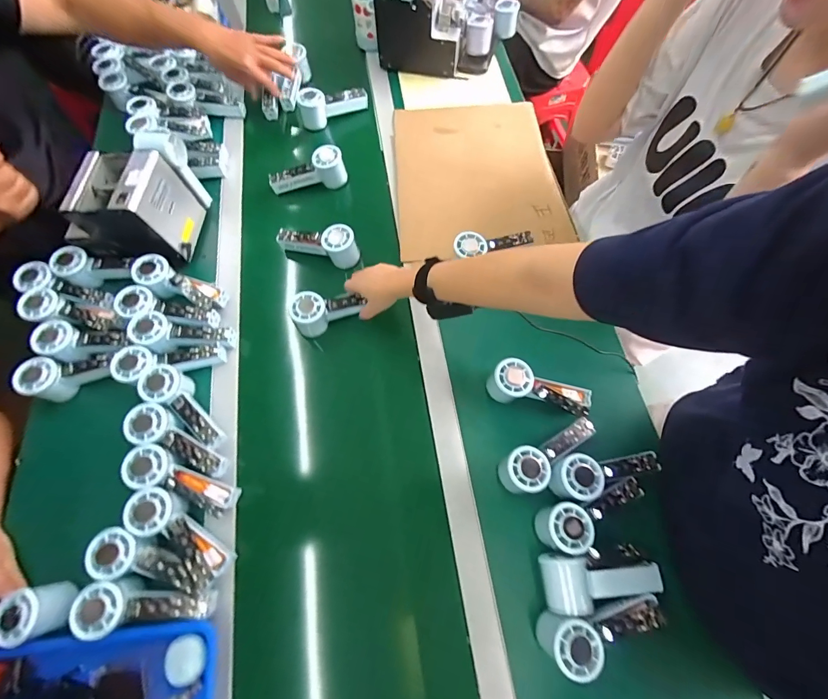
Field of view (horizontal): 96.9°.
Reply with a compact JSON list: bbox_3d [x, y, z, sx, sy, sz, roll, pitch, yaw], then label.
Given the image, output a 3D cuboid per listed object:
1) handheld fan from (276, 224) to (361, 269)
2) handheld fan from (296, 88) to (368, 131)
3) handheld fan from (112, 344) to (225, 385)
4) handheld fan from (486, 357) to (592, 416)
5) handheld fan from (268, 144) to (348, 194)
[{"bbox_3d":[-0.174,-0.200,0.668,0.146,0.049,0.055,20,71,7],"label":"handheld fan"},{"bbox_3d":[-0.174,-0.534,0.795,0.148,0.048,0.047,-14,70,-5],"label":"handheld fan"},{"bbox_3d":[-0.383,0.017,0.578,0.158,0.039,0.058,-6,69,-20],"label":"handheld fan"},{"bbox_3d":[0.188,0.061,0.567,0.162,0.052,0.059,15,70,-8],"label":"handheld fan"},{"bbox_3d":[-0.212,-0.349,0.734,0.151,0.061,0.051,-11,70,9],"label":"handheld fan"}]

